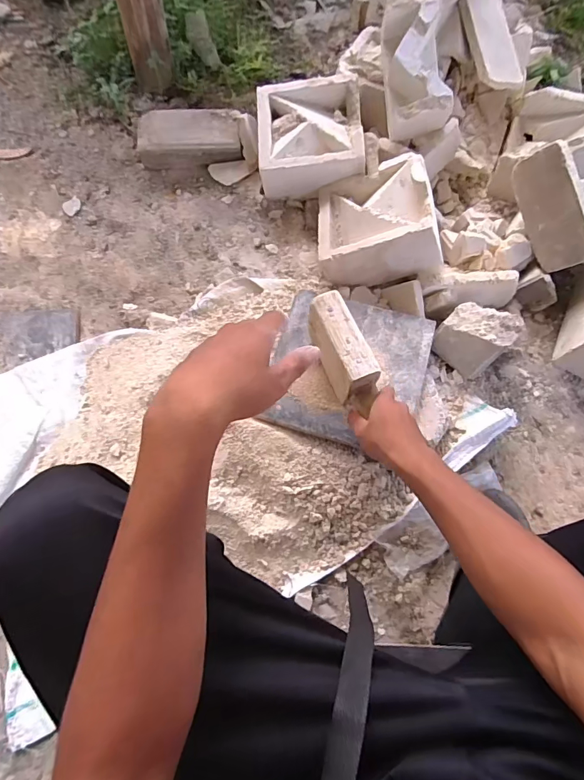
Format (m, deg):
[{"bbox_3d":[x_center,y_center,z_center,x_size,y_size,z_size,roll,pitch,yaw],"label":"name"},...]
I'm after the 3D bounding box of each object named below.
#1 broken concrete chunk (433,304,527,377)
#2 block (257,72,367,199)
[{"bbox_3d":[0.315,-0.092,0.759,0.108,0.088,0.105,40,75,11],"label":"broken concrete chunk"},{"bbox_3d":[0.035,-0.499,0.861,0.201,0.069,0.230,-2,72,-2],"label":"block"}]

